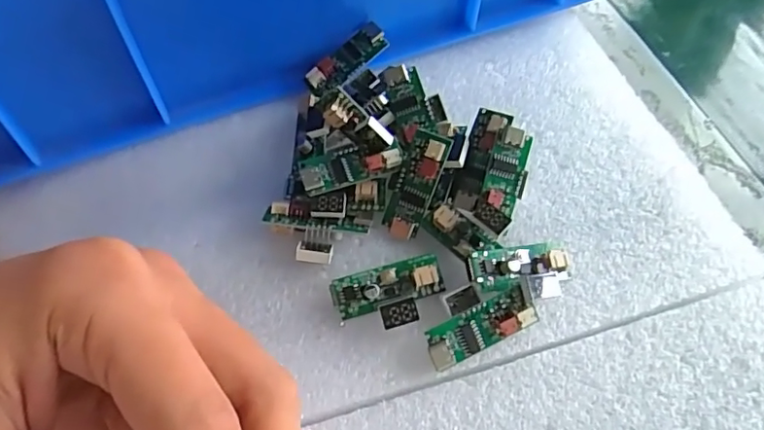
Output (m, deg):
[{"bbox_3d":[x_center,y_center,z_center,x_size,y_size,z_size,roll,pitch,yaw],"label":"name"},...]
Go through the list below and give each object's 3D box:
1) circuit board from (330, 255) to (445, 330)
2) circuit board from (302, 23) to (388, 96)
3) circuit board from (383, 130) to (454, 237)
[{"bbox_3d":[0.003,0.028,0.187,0.038,0.009,0.022,-12,60,-11],"label":"circuit board"},{"bbox_3d":[-0.016,-0.066,0.234,0.038,0.007,0.014,-40,67,-1],"label":"circuit board"},{"bbox_3d":[0.011,-0.011,0.202,0.016,0.005,0.040,23,101,11],"label":"circuit board"}]

